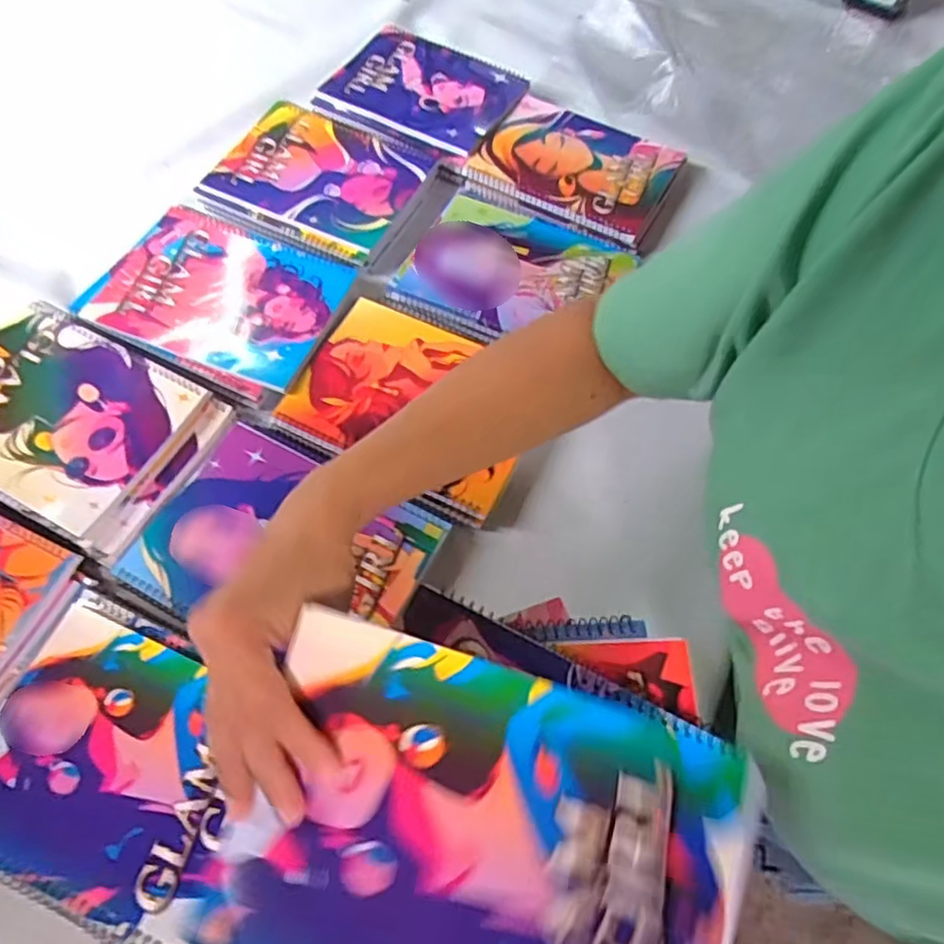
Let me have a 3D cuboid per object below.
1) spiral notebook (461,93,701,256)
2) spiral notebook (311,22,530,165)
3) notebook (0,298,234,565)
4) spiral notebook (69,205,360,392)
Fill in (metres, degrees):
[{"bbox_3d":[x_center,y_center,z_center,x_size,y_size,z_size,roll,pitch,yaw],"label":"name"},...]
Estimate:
[{"bbox_3d":[0.117,-0.328,0.686,0.215,0.017,0.149,26,66,9],"label":"spiral notebook"},{"bbox_3d":[-0.059,-0.434,0.720,0.193,0.016,0.153,27,66,10],"label":"spiral notebook"},{"bbox_3d":[-0.329,-0.046,0.515,0.213,0.012,0.154,27,66,10],"label":"notebook"},{"bbox_3d":[-0.228,-0.166,0.579,0.207,0.013,0.147,20,65,6],"label":"spiral notebook"}]

